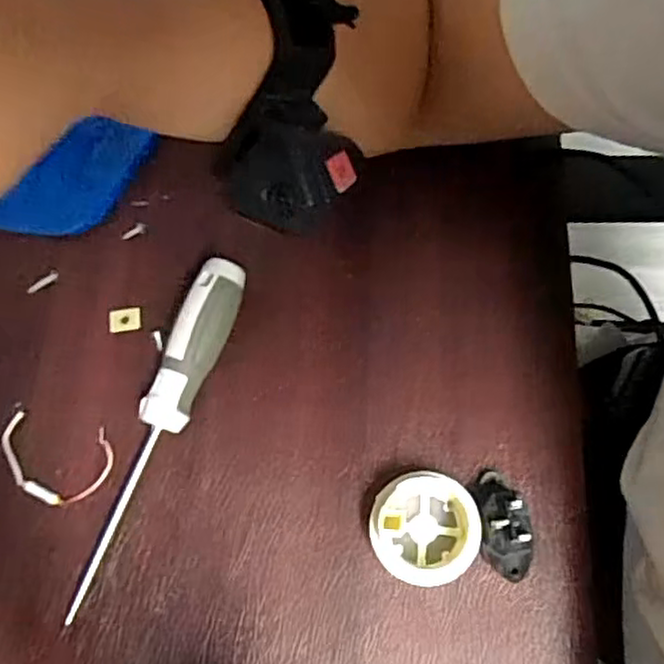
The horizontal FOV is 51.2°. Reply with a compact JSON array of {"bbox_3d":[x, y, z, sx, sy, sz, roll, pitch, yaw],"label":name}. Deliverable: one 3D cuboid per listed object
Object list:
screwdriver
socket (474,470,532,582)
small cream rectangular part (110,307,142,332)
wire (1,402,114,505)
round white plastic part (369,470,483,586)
[{"bbox_3d":[-0.082,0.047,0.328,0.025,0.028,0.172,19,73,8],"label":"screwdriver"},{"bbox_3d":[0.077,0.085,0.307,0.021,0.027,0.047,-4,72,0],"label":"socket"},{"bbox_3d":[-0.108,-0.007,0.362,0.017,0.004,0.012,-7,72,0],"label":"small cream rectangular part"},{"bbox_3d":[-0.136,0.061,0.338,0.059,0.005,0.040,14,73,6],"label":"wire"},{"bbox_3d":[0.042,0.089,0.313,0.047,0.017,0.047,-1,72,2],"label":"round white plastic part"}]

